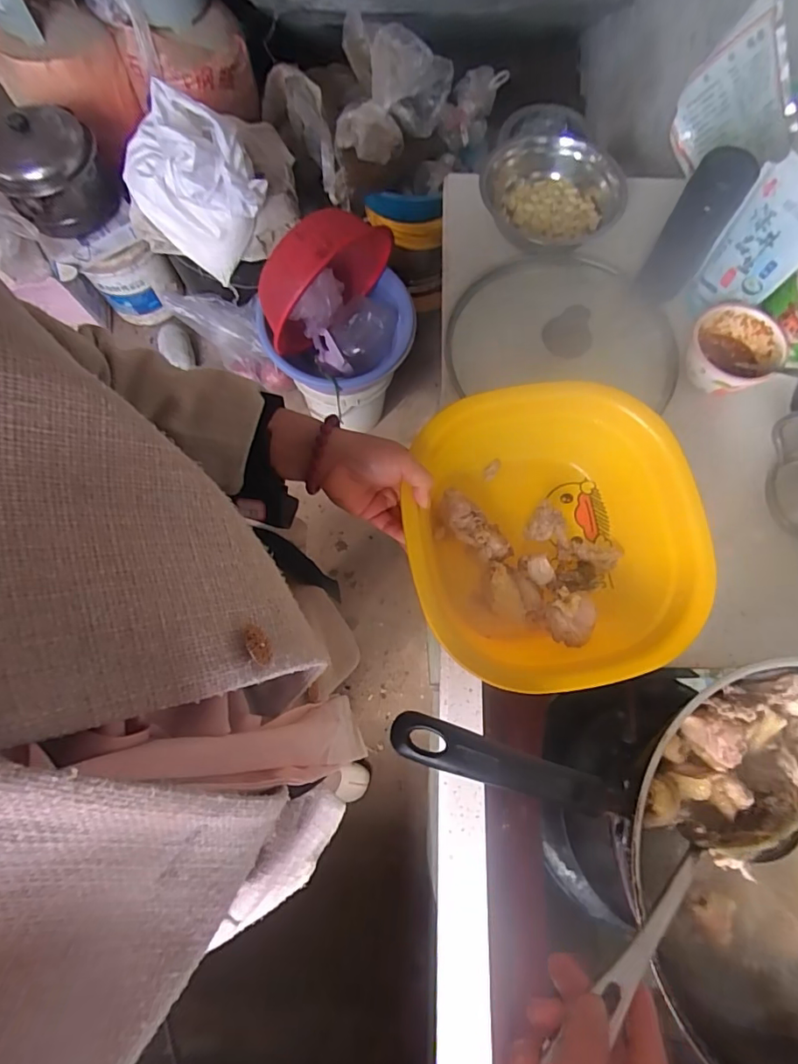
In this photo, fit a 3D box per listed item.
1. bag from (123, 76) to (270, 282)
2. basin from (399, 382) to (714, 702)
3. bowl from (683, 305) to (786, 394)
[{"bbox_3d":[-0.474,-0.811,1.133,0.262,0.341,0.275,-31,76,-9],"label":"bag"},{"bbox_3d":[0.150,0.008,0.492,0.250,0.125,0.264,-10,73,-4],"label":"basin"},{"bbox_3d":[0.426,-0.229,0.649,0.108,0.058,0.117,0,73,-1],"label":"bowl"}]

